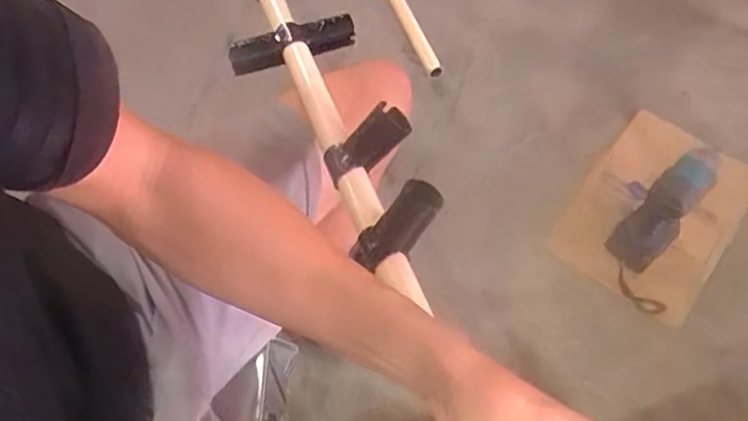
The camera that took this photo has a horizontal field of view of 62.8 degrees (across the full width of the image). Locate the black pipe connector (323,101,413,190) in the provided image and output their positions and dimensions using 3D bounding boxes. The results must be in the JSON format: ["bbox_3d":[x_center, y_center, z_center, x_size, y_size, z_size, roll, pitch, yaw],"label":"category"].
[{"bbox_3d":[-0.006,-0.055,0.524,0.080,0.027,0.032,-35,58,14],"label":"black pipe connector"}]

